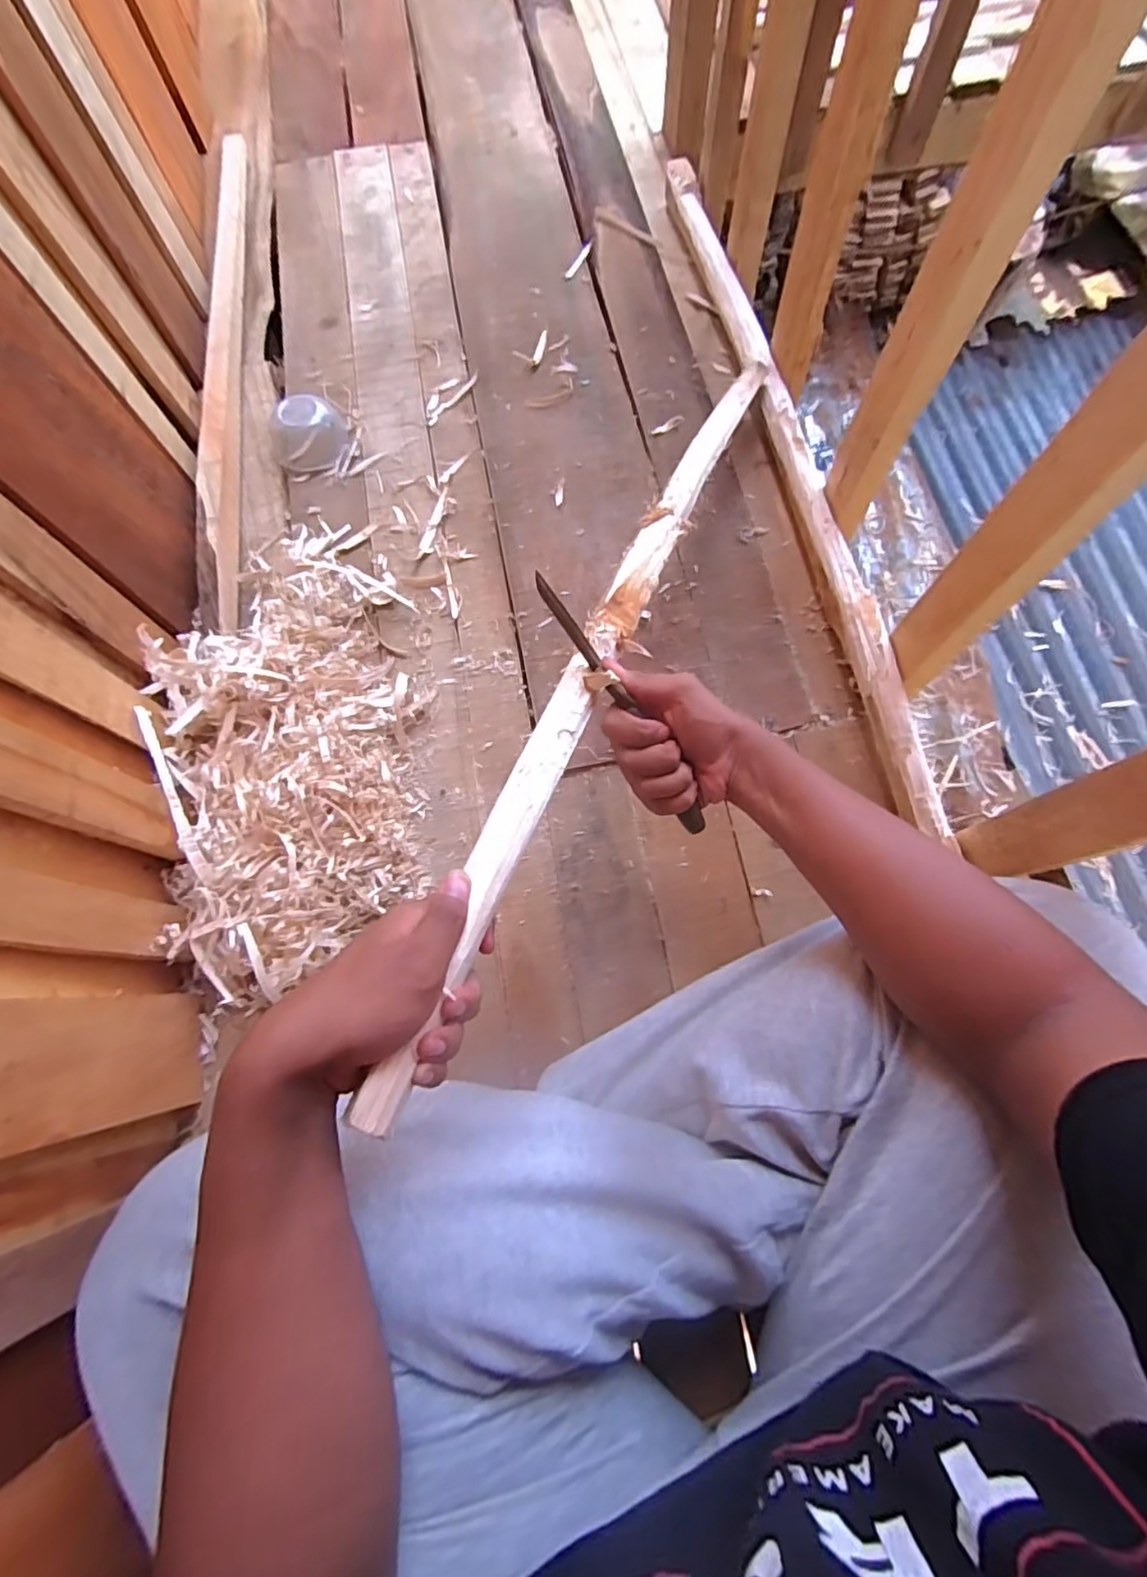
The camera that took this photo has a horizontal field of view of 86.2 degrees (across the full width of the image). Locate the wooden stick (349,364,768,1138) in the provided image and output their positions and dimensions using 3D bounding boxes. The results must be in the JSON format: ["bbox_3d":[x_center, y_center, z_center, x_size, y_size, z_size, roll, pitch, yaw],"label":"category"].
[{"bbox_3d":[0.039,-0.142,0.474,0.034,0.026,0.759,21,61,8],"label":"wooden stick"}]

